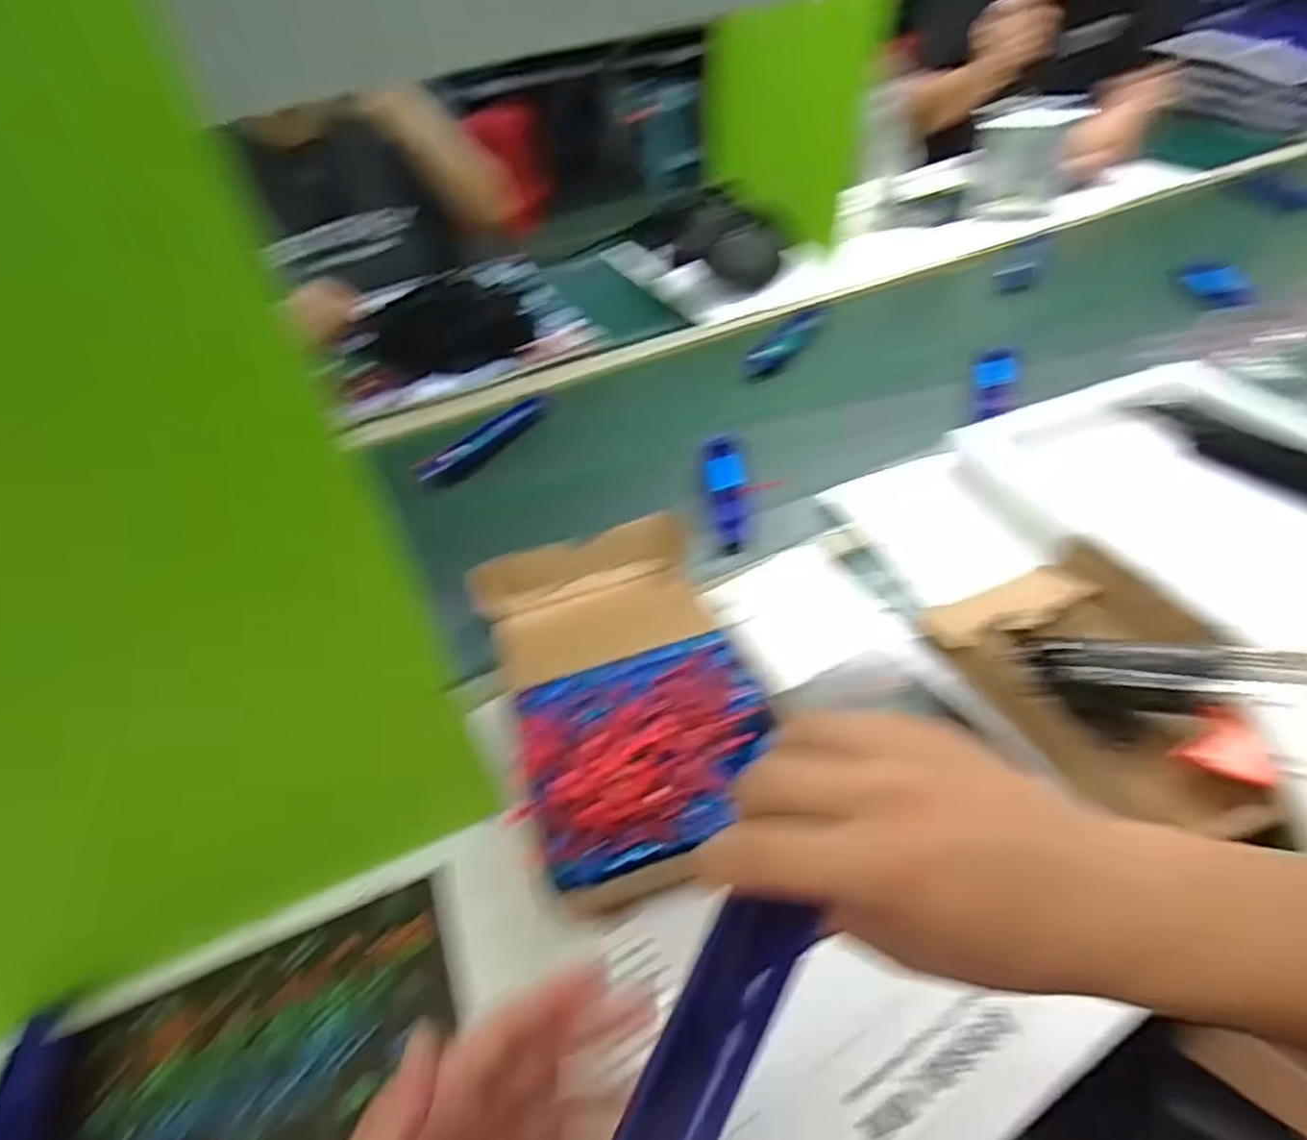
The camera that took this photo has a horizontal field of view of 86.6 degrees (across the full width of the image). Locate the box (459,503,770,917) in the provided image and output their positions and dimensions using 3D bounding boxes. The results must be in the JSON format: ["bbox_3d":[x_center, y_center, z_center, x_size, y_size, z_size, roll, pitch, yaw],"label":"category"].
[{"bbox_3d":[-0.028,0.066,0.501,0.183,0.072,0.323,-13,45,-7],"label":"box"}]

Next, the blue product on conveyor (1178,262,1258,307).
[{"bbox_3d":[0.755,-0.383,0.929,0.029,0.046,0.094,-30,49,-22],"label":"blue product on conveyor"}]

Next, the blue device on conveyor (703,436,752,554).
[{"bbox_3d":[0.075,-0.080,0.692,0.042,0.030,0.163,-4,44,2],"label":"blue device on conveyor"}]

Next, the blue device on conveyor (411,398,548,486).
[{"bbox_3d":[-0.187,-0.147,0.796,0.012,0.041,0.194,25,53,28],"label":"blue device on conveyor"}]

